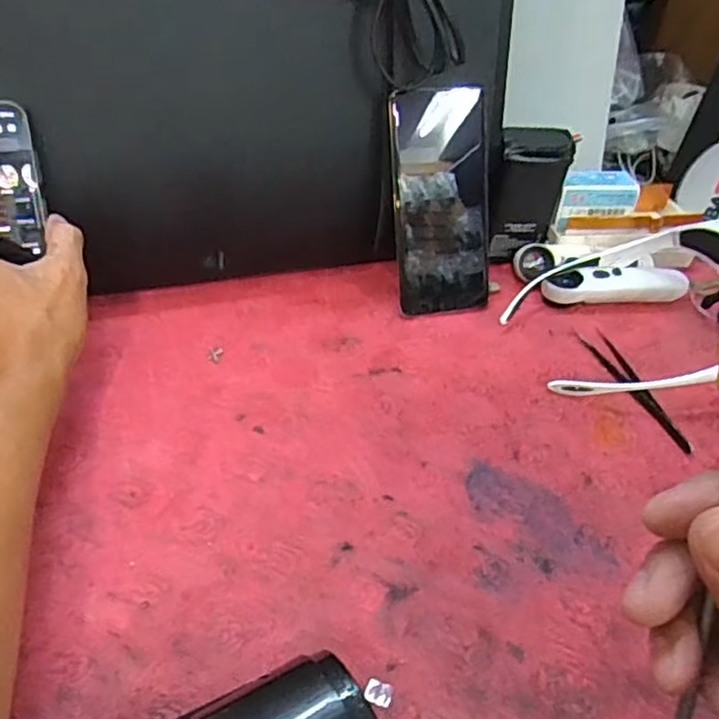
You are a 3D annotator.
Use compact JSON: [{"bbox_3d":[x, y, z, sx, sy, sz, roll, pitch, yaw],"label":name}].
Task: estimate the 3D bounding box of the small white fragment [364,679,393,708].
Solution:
[{"bbox_3d":[0.008,0.141,0.293,0.012,0.004,0.009,16,38,12],"label":"small white fragment"}]

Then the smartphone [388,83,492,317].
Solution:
[{"bbox_3d":[0.062,-0.115,0.508,0.074,0.159,0.014,-10,16,-20],"label":"smartphone"}]

